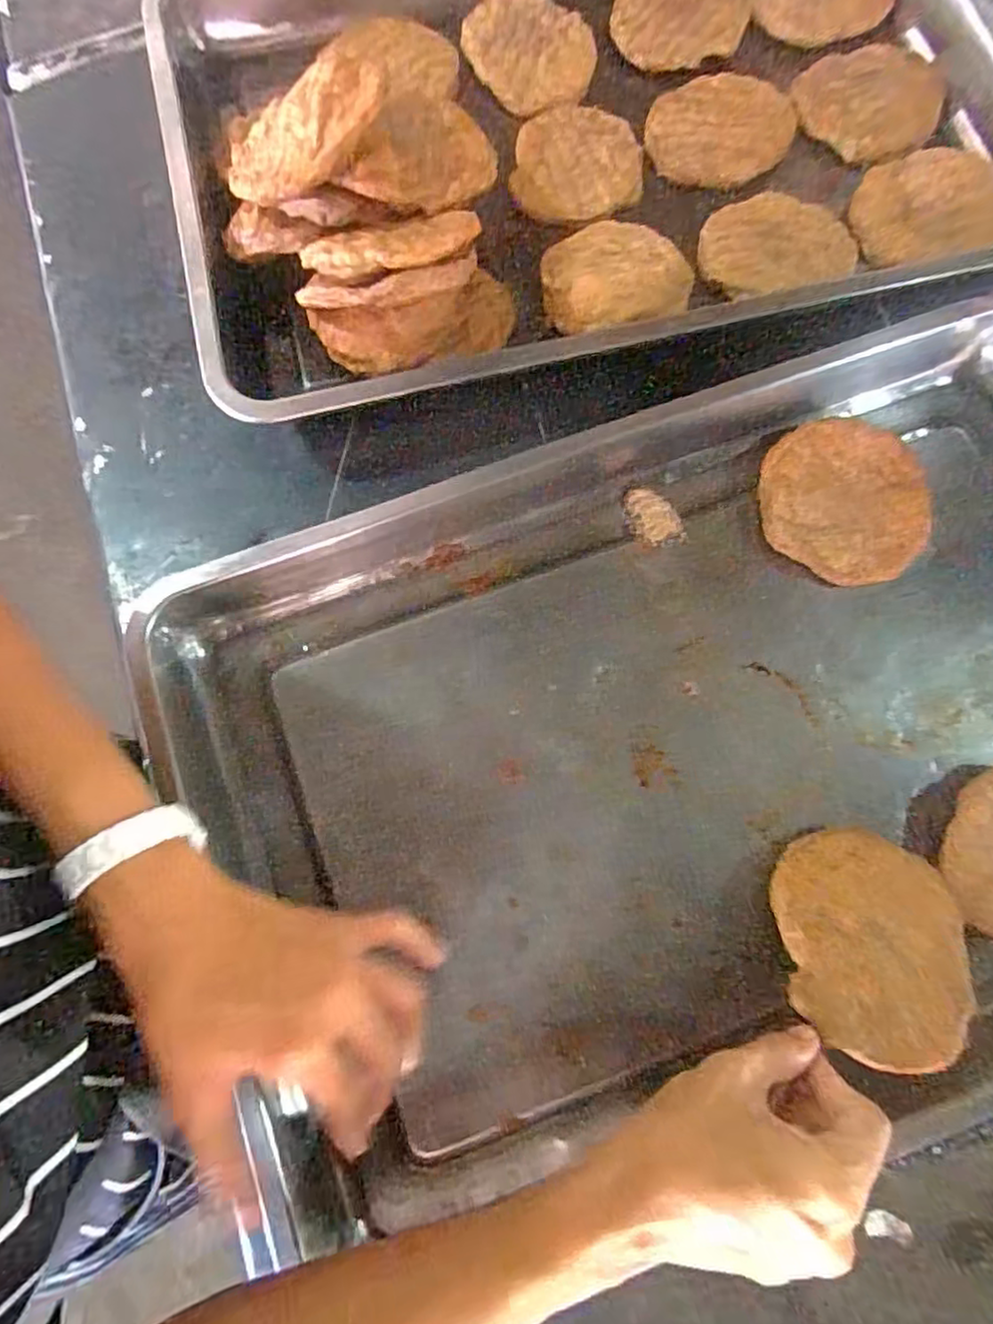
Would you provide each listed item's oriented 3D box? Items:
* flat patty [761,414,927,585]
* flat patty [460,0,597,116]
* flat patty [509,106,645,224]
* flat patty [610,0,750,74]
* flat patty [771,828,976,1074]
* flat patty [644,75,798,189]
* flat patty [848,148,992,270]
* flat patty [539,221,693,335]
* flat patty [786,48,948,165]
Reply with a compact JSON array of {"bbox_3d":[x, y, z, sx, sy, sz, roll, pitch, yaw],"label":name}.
[{"bbox_3d":[0.219,-0.102,0.408,0.103,0.019,0.101,0,77,2],"label":"flat patty"},{"bbox_3d":[0.025,-0.474,0.499,0.094,0.012,0.108,-31,78,-5],"label":"flat patty"},{"bbox_3d":[0.061,-0.370,0.473,0.093,0.009,0.102,9,78,4],"label":"flat patty"},{"bbox_3d":[0.147,-0.511,0.506,0.110,0.009,0.089,-15,77,-2],"label":"flat patty"},{"bbox_3d":[0.188,0.140,0.326,0.086,0.005,0.107,10,58,12],"label":"flat patty"},{"bbox_3d":[0.167,-0.399,0.481,0.105,0.006,0.090,7,78,3],"label":"flat patty"},{"bbox_3d":[0.308,-0.321,0.455,0.102,0.015,0.092,2,88,13],"label":"flat patty"},{"bbox_3d":[0.080,-0.262,0.438,0.095,0.022,0.090,-3,77,1],"label":"flat patty"},{"bbox_3d":[0.287,-0.432,0.495,0.100,0.021,0.121,34,80,9],"label":"flat patty"}]

